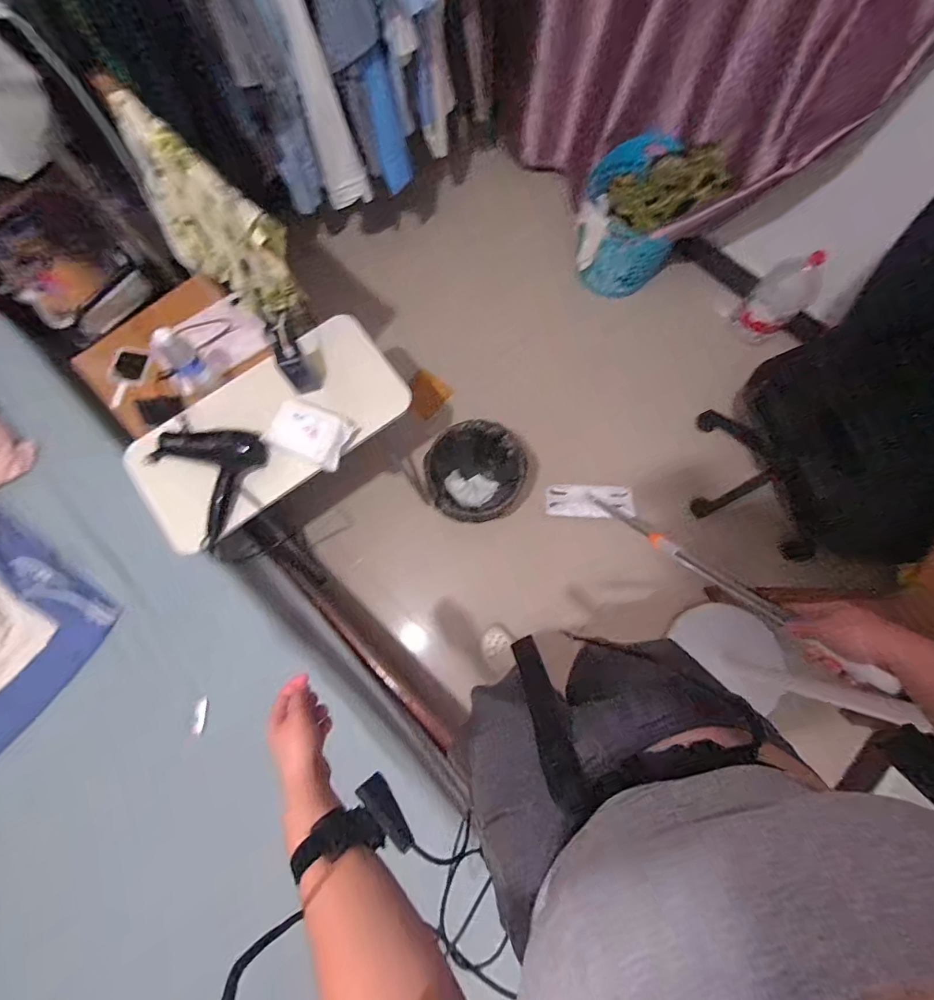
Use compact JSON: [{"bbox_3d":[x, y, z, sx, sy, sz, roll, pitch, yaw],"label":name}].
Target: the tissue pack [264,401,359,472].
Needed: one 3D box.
[{"bbox_3d":[-0.325,-0.140,0.949,0.160,0.042,0.117,23,81,5],"label":"tissue pack"}]

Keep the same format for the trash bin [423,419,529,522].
[{"bbox_3d":[0.032,-0.070,1.325,0.271,0.253,0.268,1,80,1],"label":"trash bin"}]

